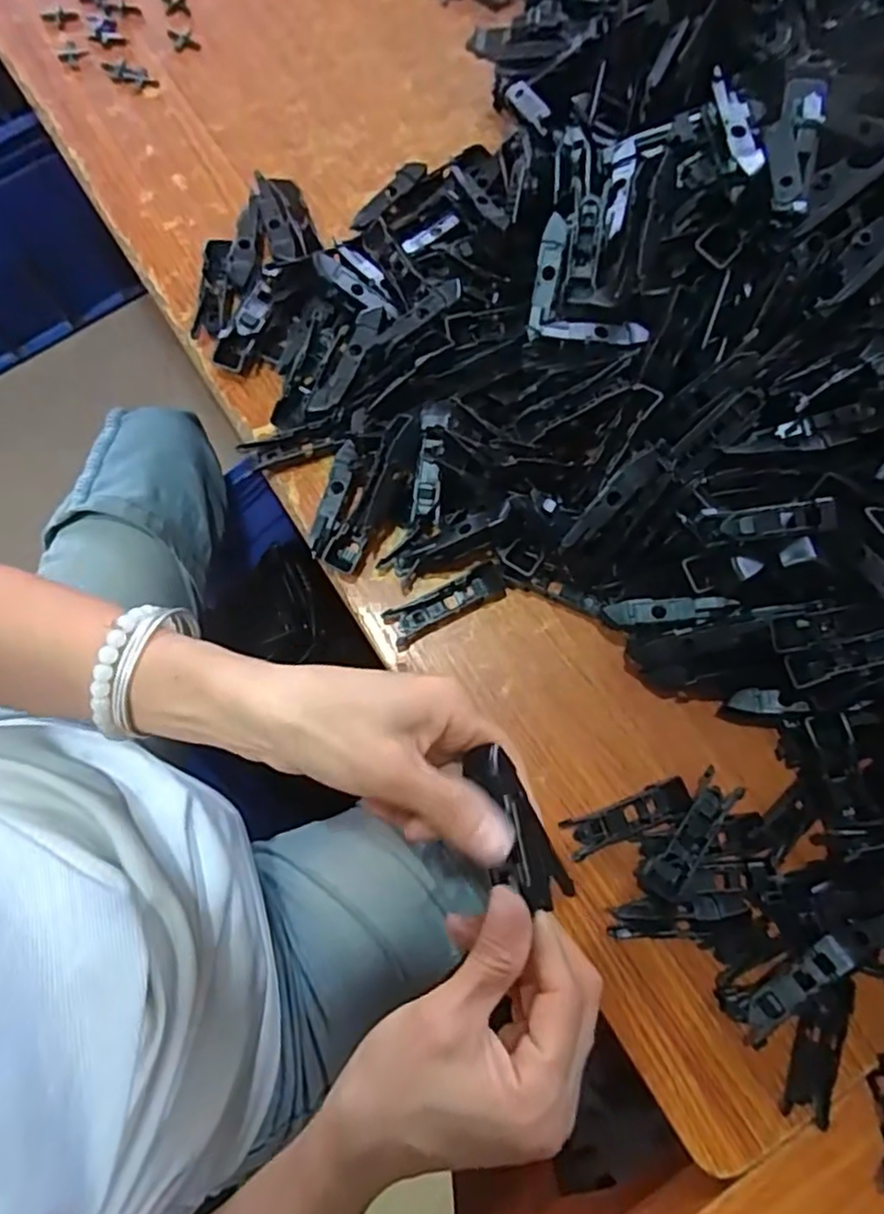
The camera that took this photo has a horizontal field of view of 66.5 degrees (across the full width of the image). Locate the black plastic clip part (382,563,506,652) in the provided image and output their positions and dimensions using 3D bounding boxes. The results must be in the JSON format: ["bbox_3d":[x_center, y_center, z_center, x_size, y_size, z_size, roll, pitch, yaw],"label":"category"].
[{"bbox_3d":[0.003,-0.001,0.377,0.069,0.011,0.021,-28,80,-6],"label":"black plastic clip part"}]

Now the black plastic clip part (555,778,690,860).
[{"bbox_3d":[0.096,0.110,0.349,0.067,0.013,0.020,-20,79,-5],"label":"black plastic clip part"}]

